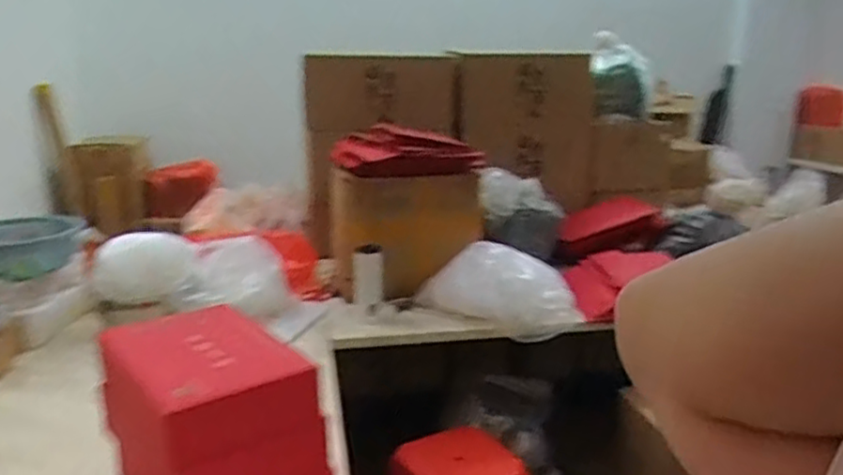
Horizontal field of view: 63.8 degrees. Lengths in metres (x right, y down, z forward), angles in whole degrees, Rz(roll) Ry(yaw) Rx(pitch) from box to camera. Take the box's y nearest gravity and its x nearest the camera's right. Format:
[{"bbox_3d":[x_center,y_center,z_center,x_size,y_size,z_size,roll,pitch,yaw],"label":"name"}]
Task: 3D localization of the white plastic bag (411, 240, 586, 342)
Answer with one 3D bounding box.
[{"bbox_3d":[0.245,0.149,1.891,0.423,0.226,0.187,-6,14,-21],"label":"white plastic bag"}]

